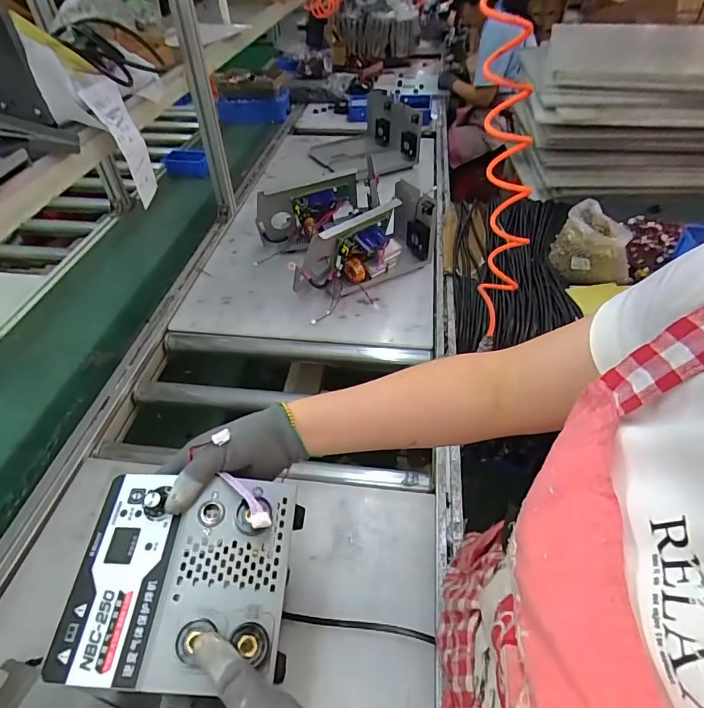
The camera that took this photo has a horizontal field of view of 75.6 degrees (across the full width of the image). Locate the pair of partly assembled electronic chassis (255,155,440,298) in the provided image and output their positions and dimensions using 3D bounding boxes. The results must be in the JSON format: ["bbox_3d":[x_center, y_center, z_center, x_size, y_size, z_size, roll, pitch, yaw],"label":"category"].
[{"bbox_3d":[-0.016,-0.319,1.142,0.359,0.163,0.328,-21,48,-18],"label":"pair of partly assembled electronic chassis"}]

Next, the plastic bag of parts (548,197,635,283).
[{"bbox_3d":[0.574,-0.261,1.083,0.179,0.134,0.156,12,46,13],"label":"plastic bag of parts"}]

